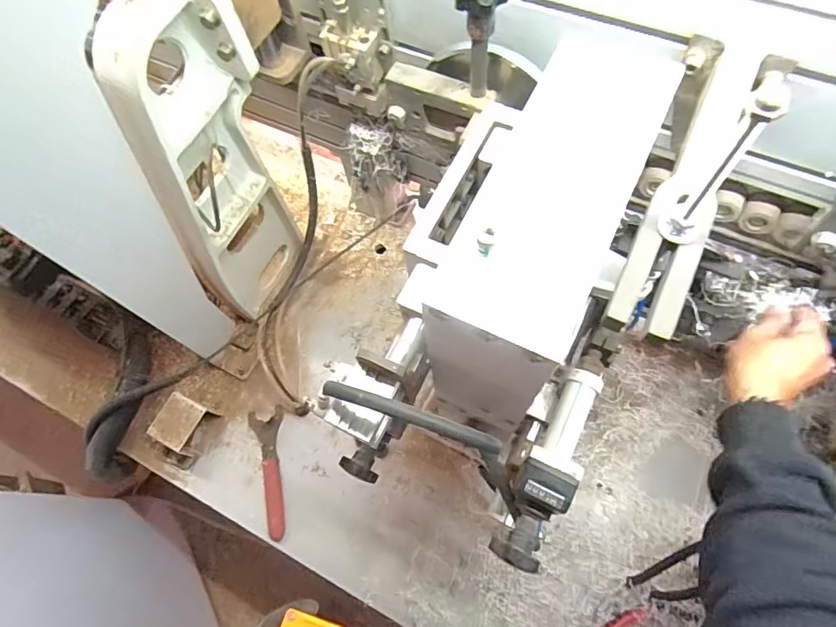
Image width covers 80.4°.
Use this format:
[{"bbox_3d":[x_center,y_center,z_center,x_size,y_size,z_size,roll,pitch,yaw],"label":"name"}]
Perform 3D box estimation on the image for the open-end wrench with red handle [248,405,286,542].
[{"bbox_3d":[-0.253,0.271,0.849,0.058,0.010,0.215,-11,67,-1],"label":"open-end wrench with red handle"}]

